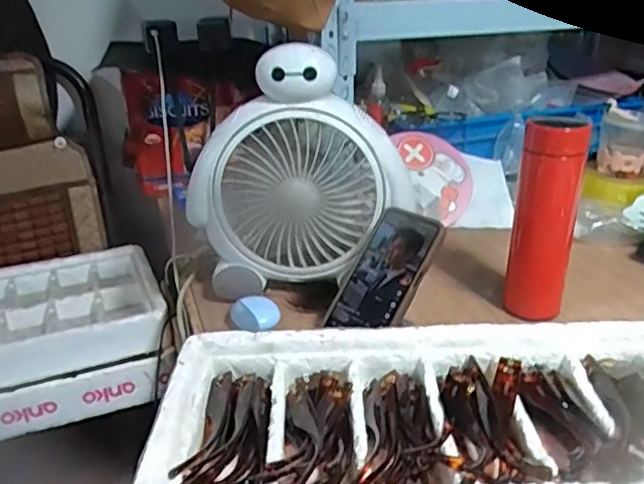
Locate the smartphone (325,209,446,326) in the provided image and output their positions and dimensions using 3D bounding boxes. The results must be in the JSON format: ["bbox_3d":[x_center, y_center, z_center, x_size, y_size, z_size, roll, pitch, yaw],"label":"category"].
[{"bbox_3d":[0.068,0.034,0.624,0.080,0.146,0.009,24,-9,41],"label":"smartphone"}]

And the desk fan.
[{"bbox_3d":[-0.025,-0.083,0.692,0.250,0.243,0.084,5,26,12],"label":"desk fan"}]

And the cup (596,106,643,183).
[{"bbox_3d":[0.496,-0.154,0.959,0.086,0.114,0.067,11,28,24],"label":"cup"}]

